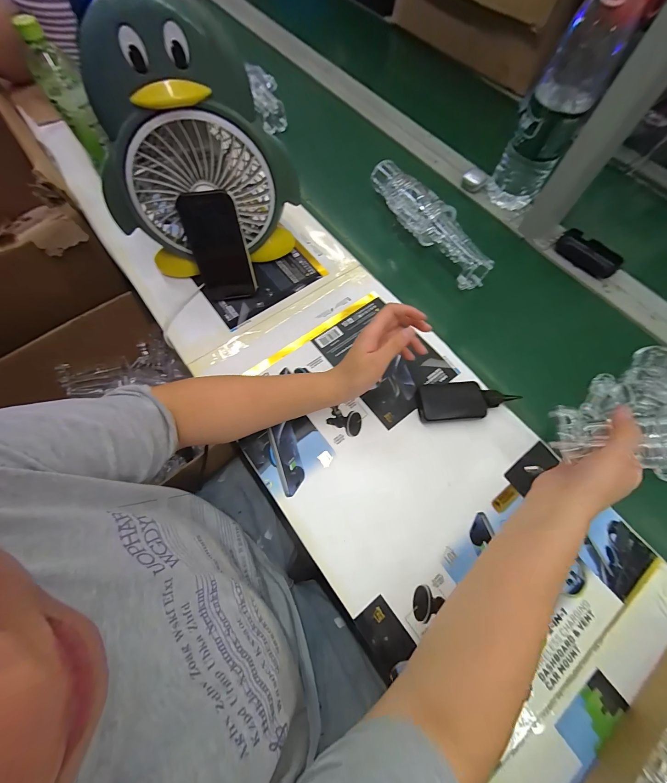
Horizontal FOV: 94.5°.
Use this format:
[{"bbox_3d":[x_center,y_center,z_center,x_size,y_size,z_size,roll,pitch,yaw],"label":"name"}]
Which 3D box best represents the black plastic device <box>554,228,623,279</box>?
[{"bbox_3d":[0.471,-0.254,0.570,0.054,0.028,0.107,-37,73,-17],"label":"black plastic device"}]

